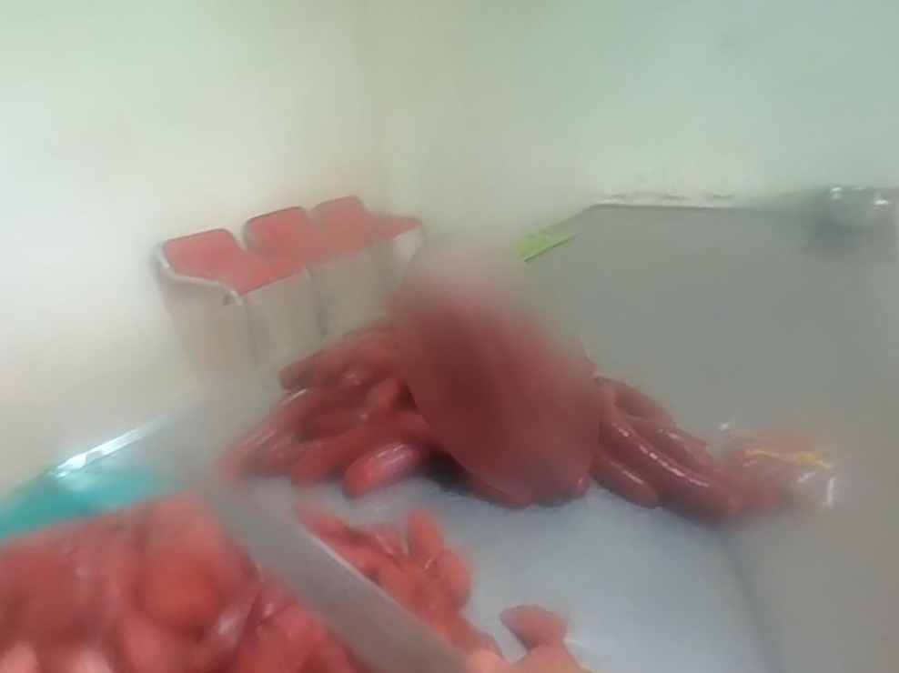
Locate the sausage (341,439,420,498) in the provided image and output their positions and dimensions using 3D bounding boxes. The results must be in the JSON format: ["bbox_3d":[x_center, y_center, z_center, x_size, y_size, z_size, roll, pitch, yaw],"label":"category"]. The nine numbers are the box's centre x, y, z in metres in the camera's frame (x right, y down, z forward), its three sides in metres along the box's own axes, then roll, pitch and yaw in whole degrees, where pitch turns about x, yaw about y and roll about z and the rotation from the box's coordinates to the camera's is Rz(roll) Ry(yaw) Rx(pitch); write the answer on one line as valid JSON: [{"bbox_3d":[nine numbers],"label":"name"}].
[{"bbox_3d":[-0.093,0.183,0.831,0.114,0.048,0.040,-24,28,-12],"label":"sausage"}]

